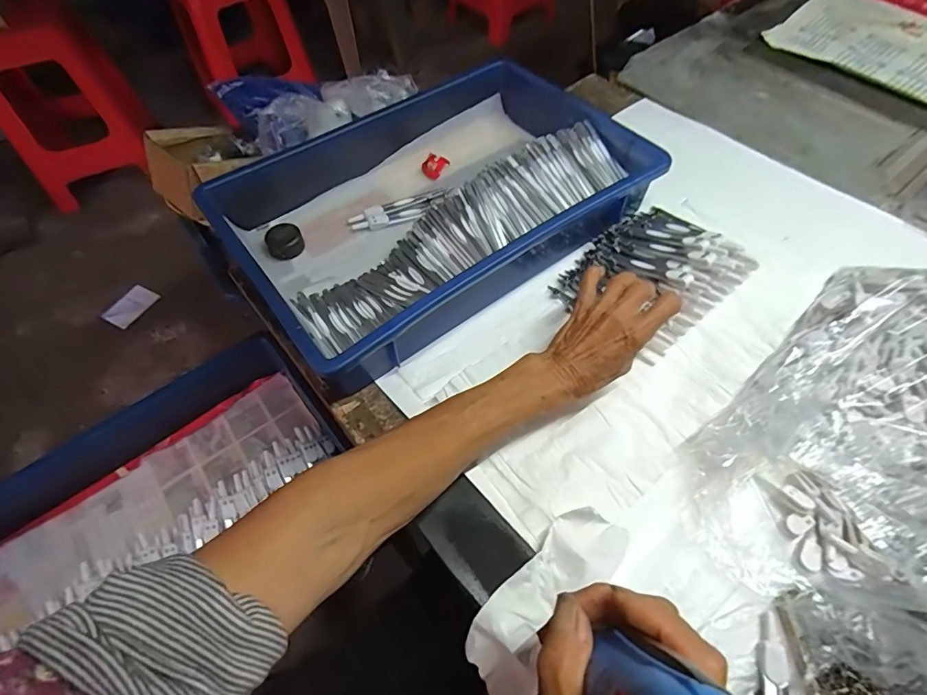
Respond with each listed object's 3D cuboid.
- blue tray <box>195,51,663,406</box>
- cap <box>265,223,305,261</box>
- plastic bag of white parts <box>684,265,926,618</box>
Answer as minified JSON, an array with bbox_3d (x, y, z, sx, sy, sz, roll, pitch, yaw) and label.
[{"bbox_3d":[-0.025,-0.160,0.520,0.406,0.073,0.273,-33,62,-19],"label":"blue tray"},{"bbox_3d":[-0.192,-0.113,0.522,0.037,0.024,0.033,-23,59,-14],"label":"cap"},{"bbox_3d":[0.326,0.073,0.363,0.288,0.081,0.212,-38,64,-21],"label":"plastic bag of white parts"}]

